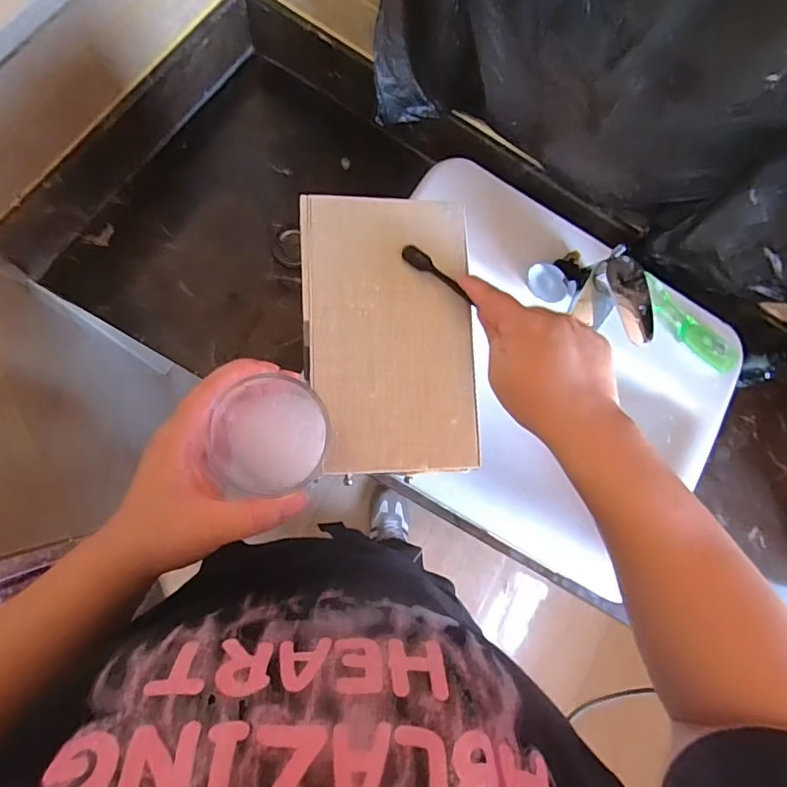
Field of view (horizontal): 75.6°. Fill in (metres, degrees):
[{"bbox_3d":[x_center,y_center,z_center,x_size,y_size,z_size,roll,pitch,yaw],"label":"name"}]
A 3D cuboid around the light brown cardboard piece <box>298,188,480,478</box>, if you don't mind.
[{"bbox_3d":[-0.002,-0.049,0.403,0.133,0.012,0.220,-2,83,-6],"label":"light brown cardboard piece"}]

